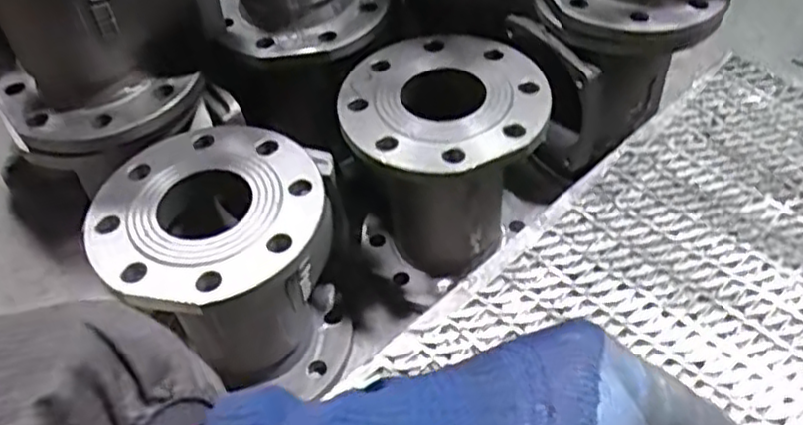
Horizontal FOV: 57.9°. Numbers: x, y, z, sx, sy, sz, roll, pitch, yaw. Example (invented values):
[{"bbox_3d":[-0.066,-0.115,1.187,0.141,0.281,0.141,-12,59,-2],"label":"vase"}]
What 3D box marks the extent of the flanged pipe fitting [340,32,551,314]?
[{"bbox_3d":[0.040,-0.041,0.745,0.190,0.209,0.174,-14,50,-10],"label":"flanged pipe fitting"}]

